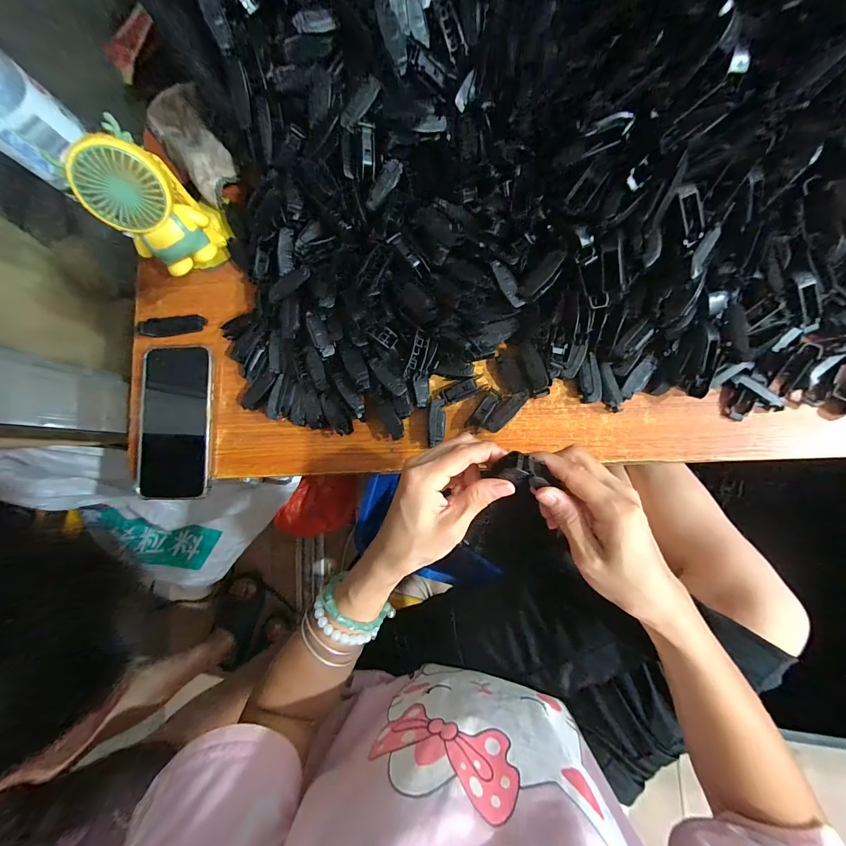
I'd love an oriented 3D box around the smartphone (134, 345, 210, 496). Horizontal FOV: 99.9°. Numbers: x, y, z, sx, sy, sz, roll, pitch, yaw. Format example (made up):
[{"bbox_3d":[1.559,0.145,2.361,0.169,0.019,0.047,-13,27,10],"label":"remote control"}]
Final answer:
[{"bbox_3d":[-0.272,-0.002,0.395,0.082,0.014,0.169,-2,84,7],"label":"smartphone"}]

